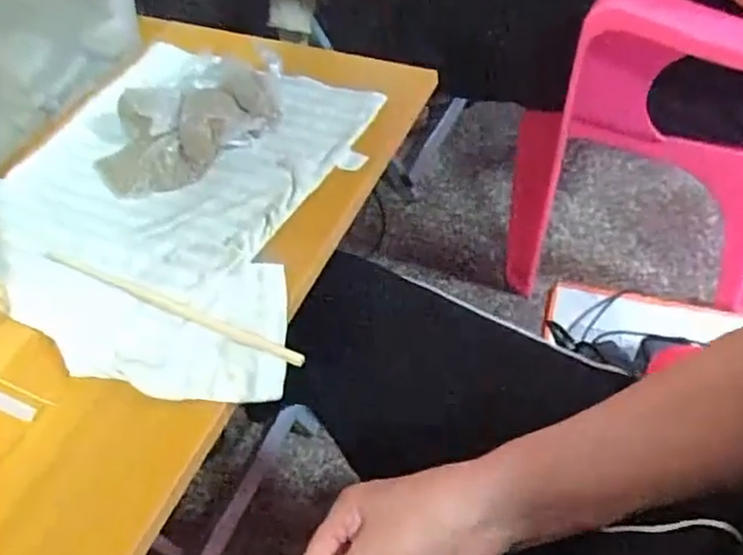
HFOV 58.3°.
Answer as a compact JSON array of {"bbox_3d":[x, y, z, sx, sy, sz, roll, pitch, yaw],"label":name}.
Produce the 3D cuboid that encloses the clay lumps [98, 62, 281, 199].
[{"bbox_3d":[-0.154,-0.124,0.554,0.151,0.035,0.089,-19,53,-9],"label":"clay lumps"}]

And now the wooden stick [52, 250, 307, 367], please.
[{"bbox_3d":[-0.142,0.016,0.457,0.223,0.010,0.012,20,56,20],"label":"wooden stick"}]

